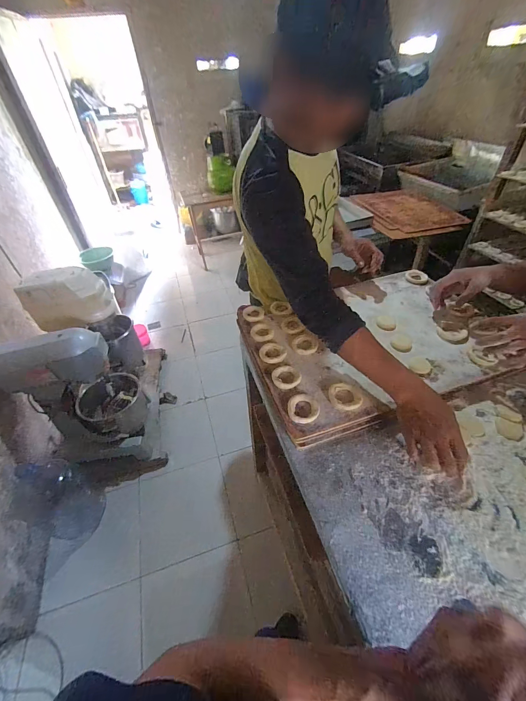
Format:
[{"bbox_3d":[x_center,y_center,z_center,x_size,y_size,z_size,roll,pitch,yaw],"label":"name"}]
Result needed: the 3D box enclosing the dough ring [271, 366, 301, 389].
[{"bbox_3d":[0.049,0.057,0.651,0.065,0.010,0.055,27,52,30],"label":"dough ring"}]

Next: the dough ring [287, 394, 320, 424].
[{"bbox_3d":[0.081,0.115,0.594,0.061,0.012,0.066,-2,43,2],"label":"dough ring"}]

